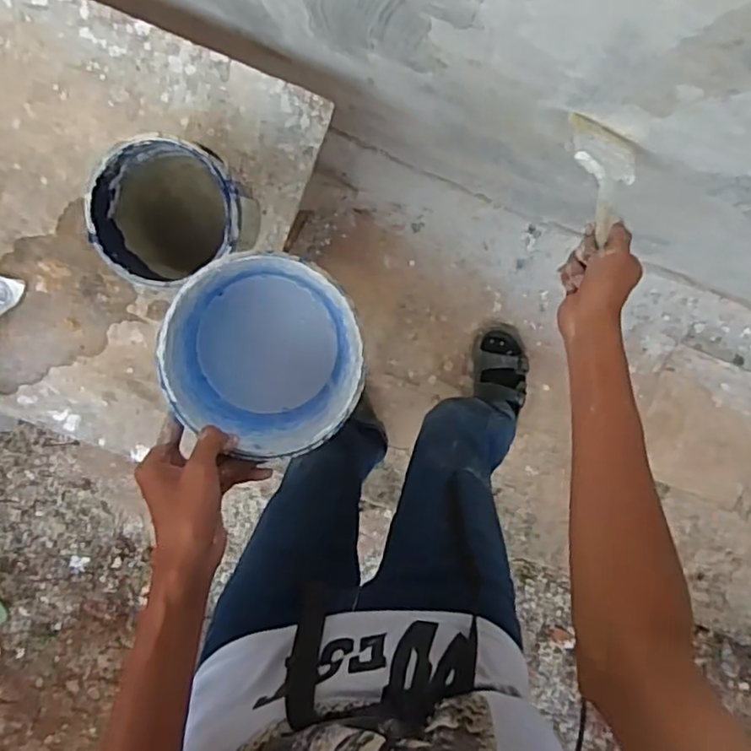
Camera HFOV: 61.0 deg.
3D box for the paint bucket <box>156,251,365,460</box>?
[{"bbox_3d":[-0.105,-0.025,0.593,0.150,0.173,0.160,0,100,-1],"label":"paint bucket"}]

